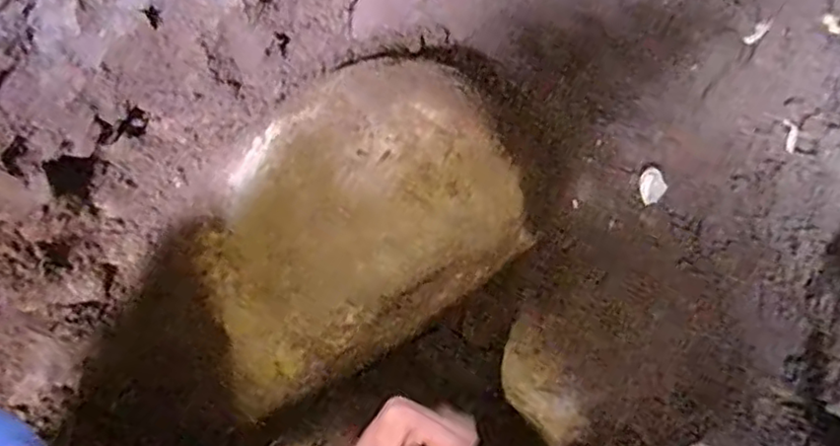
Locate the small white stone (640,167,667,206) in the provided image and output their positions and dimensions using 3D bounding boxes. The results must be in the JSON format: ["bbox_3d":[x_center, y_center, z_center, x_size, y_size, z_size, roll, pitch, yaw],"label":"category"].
[{"bbox_3d":[0.200,-0.031,0.548,0.023,0.011,0.028,-28,95,11],"label":"small white stone"}]

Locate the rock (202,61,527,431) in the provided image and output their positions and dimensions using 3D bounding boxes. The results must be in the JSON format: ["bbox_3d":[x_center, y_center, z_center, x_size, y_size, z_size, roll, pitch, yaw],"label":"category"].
[{"bbox_3d":[-0.065,0.001,0.536,0.251,0.194,0.178,-20,62,-14],"label":"rock"}]

